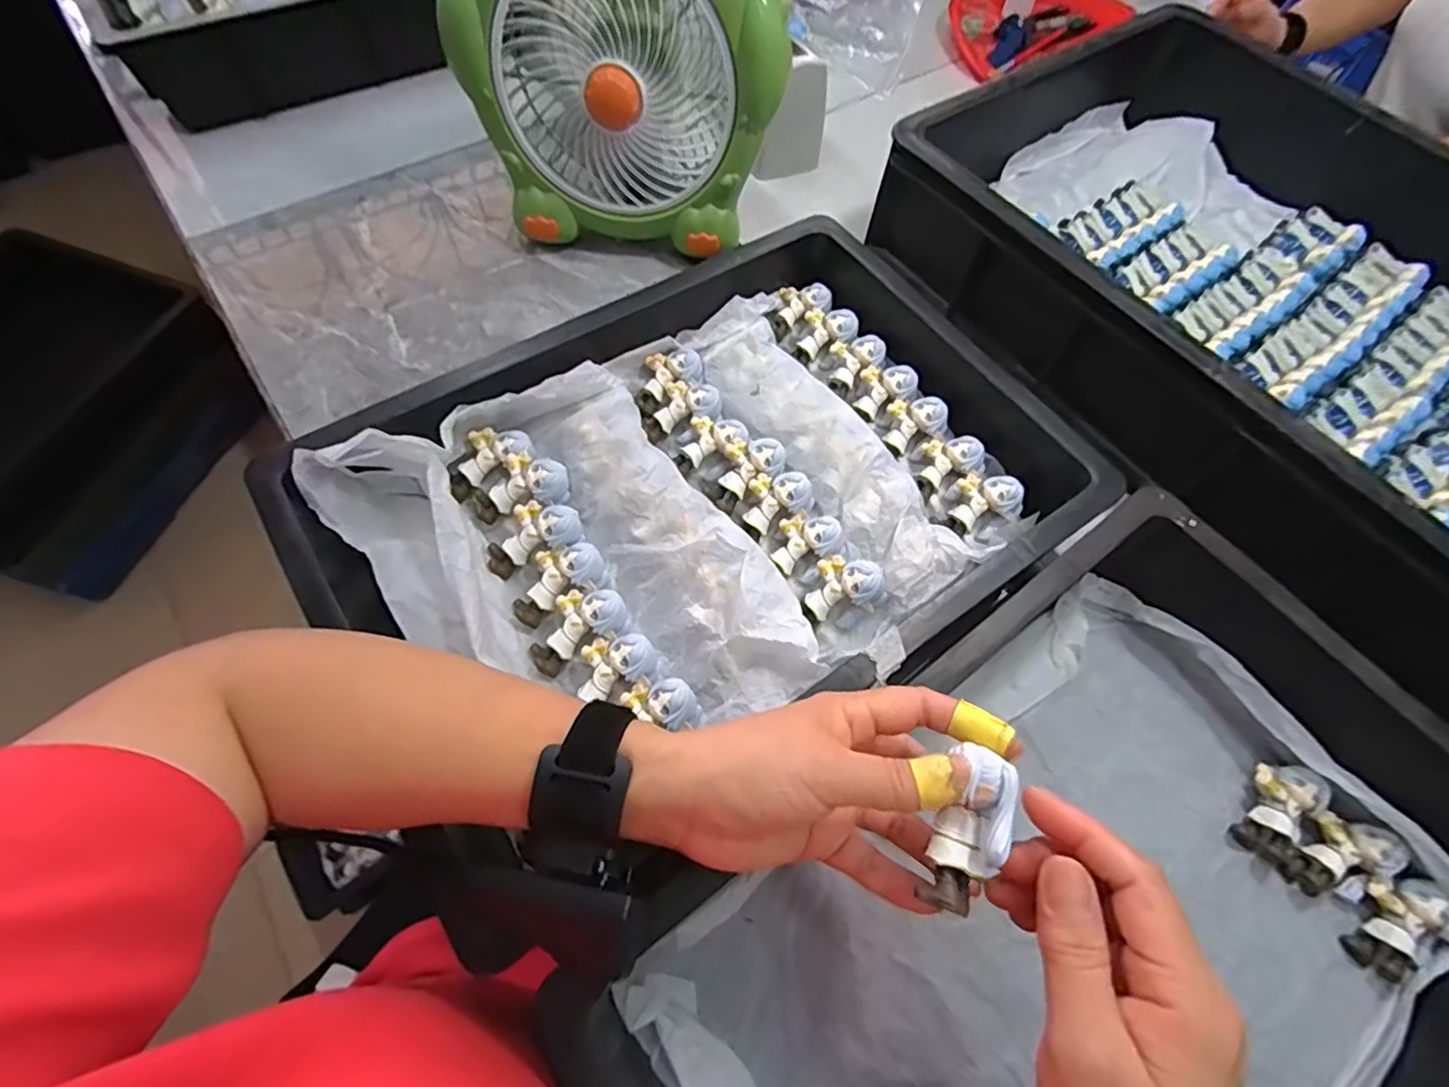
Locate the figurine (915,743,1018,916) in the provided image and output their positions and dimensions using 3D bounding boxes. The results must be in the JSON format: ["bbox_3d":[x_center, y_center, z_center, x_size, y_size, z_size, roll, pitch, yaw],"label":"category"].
[{"bbox_3d":[0.095,0.110,0.236,0.022,0.019,0.055,22,84,8],"label":"figurine"}]

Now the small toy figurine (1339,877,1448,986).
[{"bbox_3d":[0.381,0.216,0.343,0.061,0.018,0.036,-46,73,2],"label":"small toy figurine"}]

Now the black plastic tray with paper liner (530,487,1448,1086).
[{"bbox_3d":[0.191,0.202,0.312,0.456,0.098,0.308,-34,70,-18],"label":"black plastic tray with paper liner"}]

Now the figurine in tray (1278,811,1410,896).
[{"bbox_3d":[0.360,0.183,0.359,0.060,0.018,0.035,-29,67,6],"label":"figurine in tray"}]

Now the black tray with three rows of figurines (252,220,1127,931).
[{"bbox_3d":[-0.004,-0.032,0.405,0.448,0.070,0.331,-36,71,-18],"label":"black tray with three rows of figurines"}]

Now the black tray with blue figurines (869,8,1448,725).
[{"bbox_3d":[0.444,-0.198,0.500,0.429,0.103,0.571,-32,70,-17],"label":"black tray with blue figurines"}]

